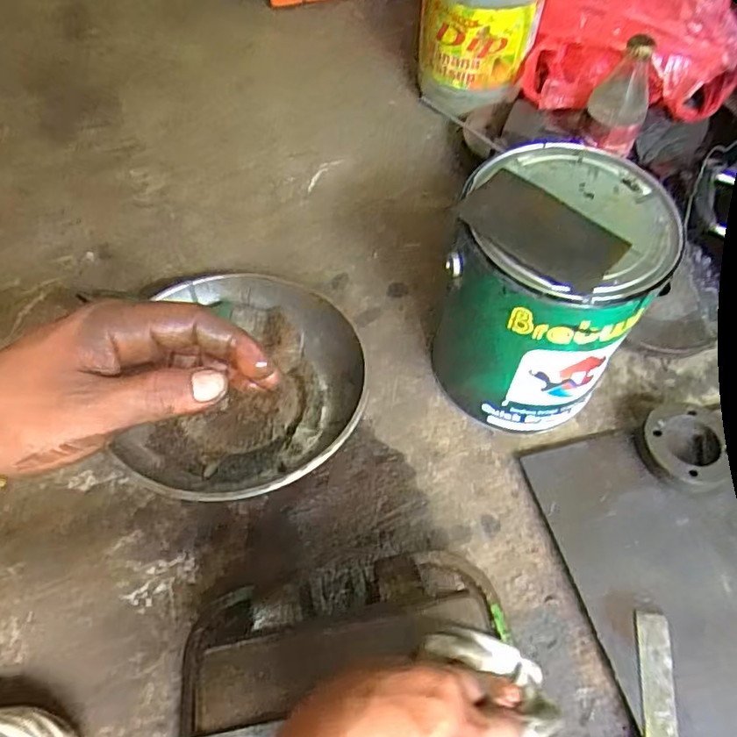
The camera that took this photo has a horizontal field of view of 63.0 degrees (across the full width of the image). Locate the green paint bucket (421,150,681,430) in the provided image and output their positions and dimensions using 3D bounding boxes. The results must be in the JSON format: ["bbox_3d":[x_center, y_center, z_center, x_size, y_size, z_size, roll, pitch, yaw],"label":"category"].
[{"bbox_3d":[0.146,-0.056,0.530,0.153,0.213,0.159,10,58,7],"label":"green paint bucket"}]

